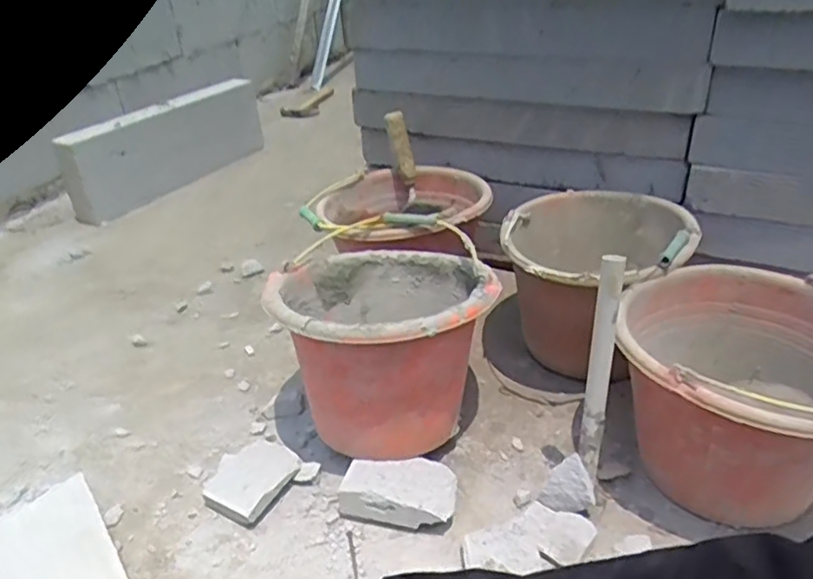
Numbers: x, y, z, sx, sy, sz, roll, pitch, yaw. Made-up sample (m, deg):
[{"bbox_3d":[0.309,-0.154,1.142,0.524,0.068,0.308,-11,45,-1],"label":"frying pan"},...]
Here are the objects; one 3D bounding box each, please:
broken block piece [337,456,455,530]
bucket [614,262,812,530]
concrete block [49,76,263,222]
[{"bbox_3d":[-0.009,0.239,0.754,0.134,0.048,0.079,4,31,11],"label":"broken block piece"},{"bbox_3d":[0.386,0.132,0.722,0.298,0.216,0.243,16,36,28],"label":"bucket"},{"bbox_3d":[-0.646,-0.408,1.790,0.066,0.233,0.741,11,33,21],"label":"concrete block"}]

